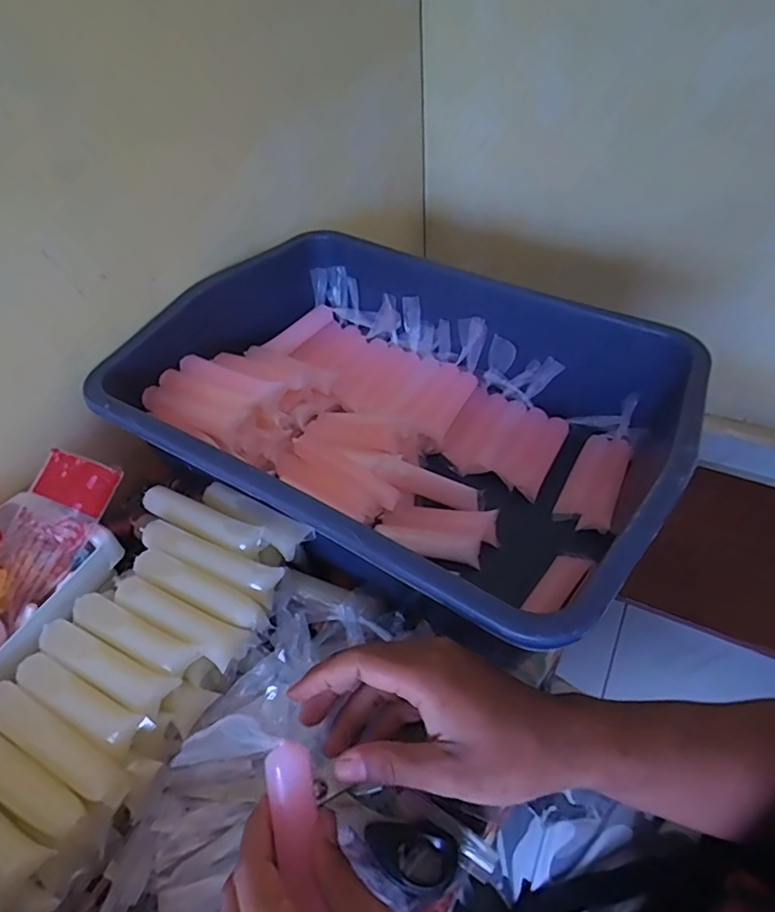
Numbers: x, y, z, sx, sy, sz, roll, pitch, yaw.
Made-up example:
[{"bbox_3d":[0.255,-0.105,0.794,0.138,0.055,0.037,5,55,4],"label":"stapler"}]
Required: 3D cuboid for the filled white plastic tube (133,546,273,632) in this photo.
[{"bbox_3d":[-0.148,0.108,0.450,0.115,0.029,0.025,18,52,20],"label":"filled white plastic tube"}]

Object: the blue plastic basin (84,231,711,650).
[{"bbox_3d":[0.011,-0.032,0.562,0.482,0.150,0.347,23,54,24],"label":"blue plastic basin"}]

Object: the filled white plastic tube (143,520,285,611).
[{"bbox_3d":[-0.146,0.086,0.466,0.126,0.023,0.027,15,51,18],"label":"filled white plastic tube"}]

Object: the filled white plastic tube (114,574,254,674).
[{"bbox_3d":[-0.159,0.125,0.434,0.109,0.027,0.028,17,52,20],"label":"filled white plastic tube"}]

